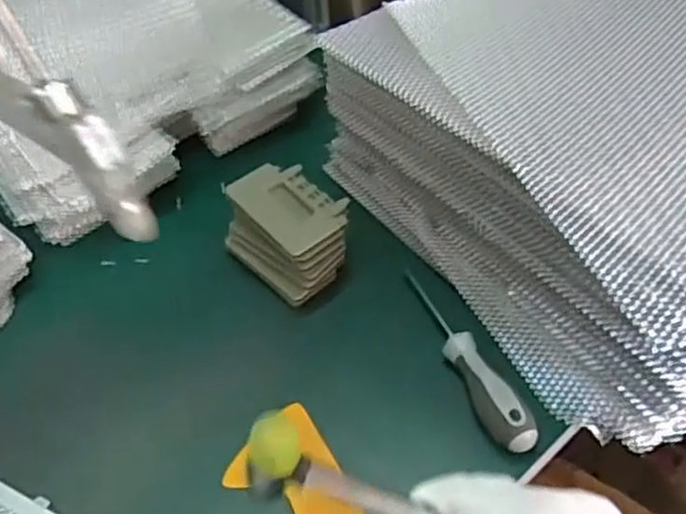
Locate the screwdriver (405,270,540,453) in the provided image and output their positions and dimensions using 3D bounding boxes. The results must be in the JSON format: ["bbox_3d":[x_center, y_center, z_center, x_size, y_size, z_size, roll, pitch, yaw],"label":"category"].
[{"bbox_3d":[0.079,0.062,0.480,0.023,0.025,0.152,-22,53,-14],"label":"screwdriver"}]

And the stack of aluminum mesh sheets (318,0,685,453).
[{"bbox_3d":[0.196,-0.079,0.511,0.285,0.131,0.376,-28,54,-18],"label":"stack of aluminum mesh sheets"}]

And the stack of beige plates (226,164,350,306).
[{"bbox_3d":[-0.041,-0.020,0.529,0.059,0.066,0.088,-38,58,-24],"label":"stack of beige plates"}]

